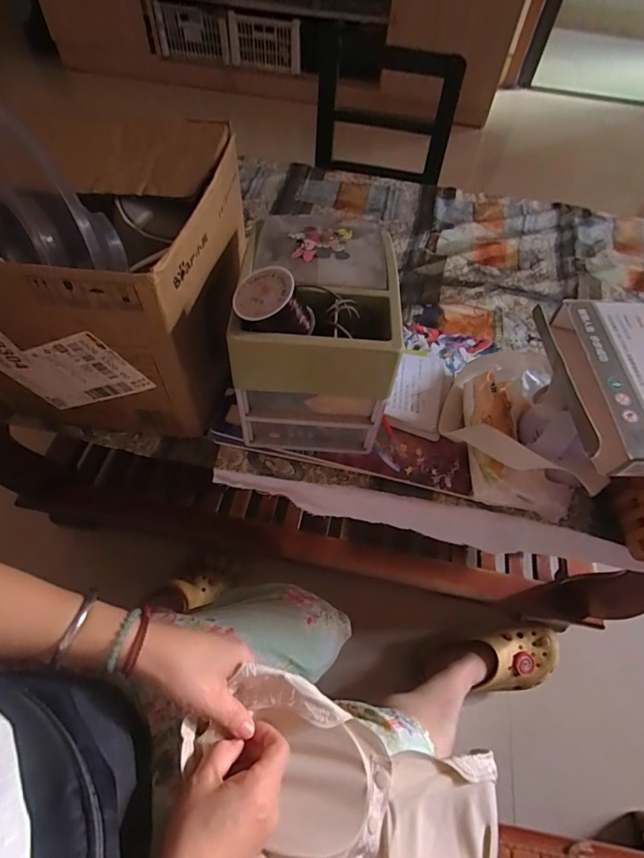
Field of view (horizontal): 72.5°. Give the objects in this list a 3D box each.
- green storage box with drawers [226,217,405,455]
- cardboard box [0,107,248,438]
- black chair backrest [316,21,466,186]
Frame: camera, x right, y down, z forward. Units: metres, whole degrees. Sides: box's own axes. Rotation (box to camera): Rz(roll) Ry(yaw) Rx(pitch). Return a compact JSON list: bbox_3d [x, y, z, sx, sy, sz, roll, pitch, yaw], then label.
[{"bbox_3d":[-0.004,-0.095,0.426,0.130,0.187,0.174,5,58,-1],"label":"green storage box with drawers"},{"bbox_3d":[-0.202,-0.136,0.428,0.221,0.210,0.207,7,58,1],"label":"cardboard box"},{"bbox_3d":[0.134,-0.676,0.956,0.298,0.247,0.056,16,58,10],"label":"black chair backrest"}]

